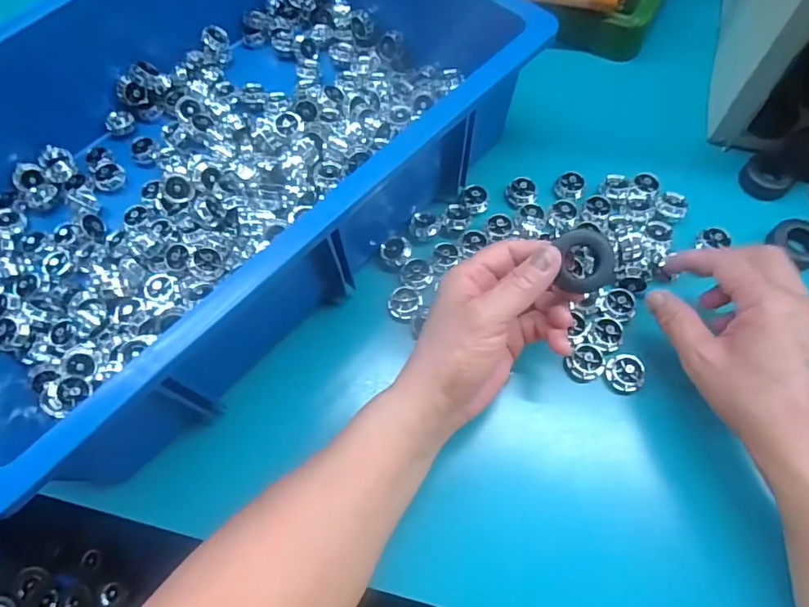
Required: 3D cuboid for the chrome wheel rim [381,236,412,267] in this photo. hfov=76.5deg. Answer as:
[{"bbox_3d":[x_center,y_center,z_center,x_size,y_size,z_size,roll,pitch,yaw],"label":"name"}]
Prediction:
[{"bbox_3d":[-0.007,-0.040,0.396,0.023,0.008,0.023,-1,69,3],"label":"chrome wheel rim"}]

